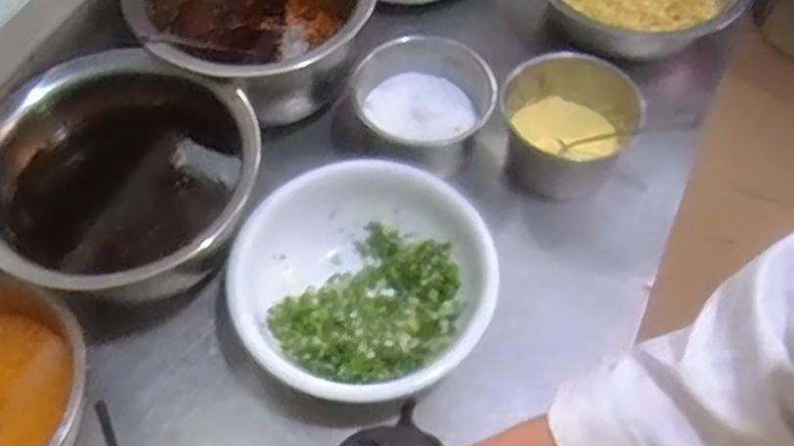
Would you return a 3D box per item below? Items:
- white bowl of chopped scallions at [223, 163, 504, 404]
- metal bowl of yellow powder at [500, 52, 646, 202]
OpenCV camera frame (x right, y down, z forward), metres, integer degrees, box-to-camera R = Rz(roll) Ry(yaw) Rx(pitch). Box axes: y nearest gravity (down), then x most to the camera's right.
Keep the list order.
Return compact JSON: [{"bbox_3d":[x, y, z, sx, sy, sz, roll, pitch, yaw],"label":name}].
[{"bbox_3d":[-0.035,0.058,0.734,0.244,0.064,0.237,0,58,0],"label":"white bowl of chopped scallions"},{"bbox_3d":[0.180,-0.109,0.835,0.138,0.088,0.136,0,58,0],"label":"metal bowl of yellow powder"}]

